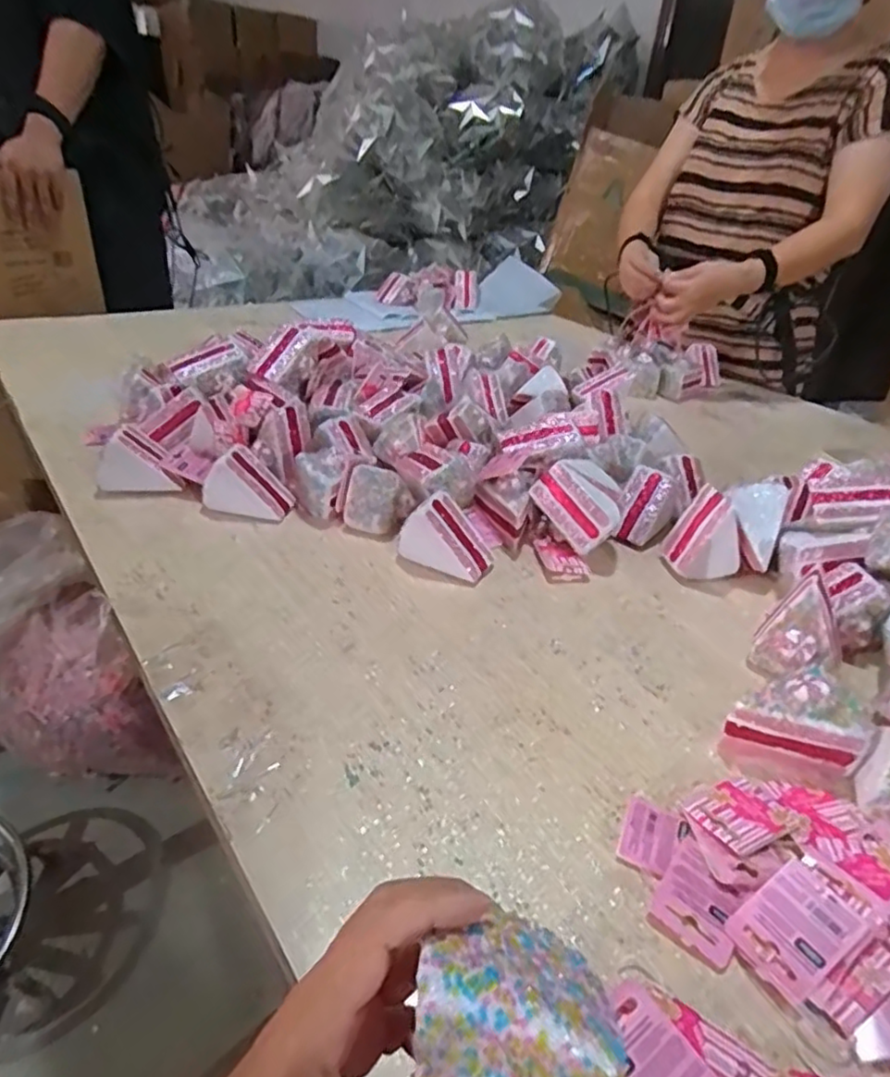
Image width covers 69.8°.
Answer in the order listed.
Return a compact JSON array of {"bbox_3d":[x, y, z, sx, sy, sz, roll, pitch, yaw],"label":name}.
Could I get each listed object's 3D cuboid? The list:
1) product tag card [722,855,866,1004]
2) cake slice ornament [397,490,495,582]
[{"bbox_3d":[0.190,0.211,0.346,0.060,0.005,0.045,-35,43,-12],"label":"product tag card"},{"bbox_3d":[0.003,-0.003,0.631,0.091,0.064,0.050,14,33,13],"label":"cake slice ornament"}]

